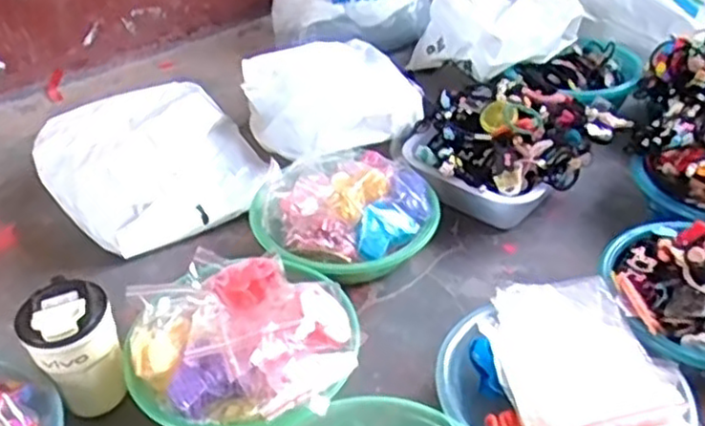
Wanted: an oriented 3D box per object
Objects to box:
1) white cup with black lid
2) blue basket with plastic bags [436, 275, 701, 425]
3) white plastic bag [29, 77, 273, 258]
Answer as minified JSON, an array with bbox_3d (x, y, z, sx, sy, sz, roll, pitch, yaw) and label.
[{"bbox_3d":[-0.281,0.144,0.725,0.081,0.144,0.089,-1,38,1],"label":"white cup with black lid"},{"bbox_3d":[0.207,0.179,0.704,0.224,0.104,0.235,-1,38,1],"label":"blue basket with plastic bags"},{"bbox_3d":[-0.290,-0.080,1.045,0.296,0.105,0.316,-25,43,-26],"label":"white plastic bag"}]

